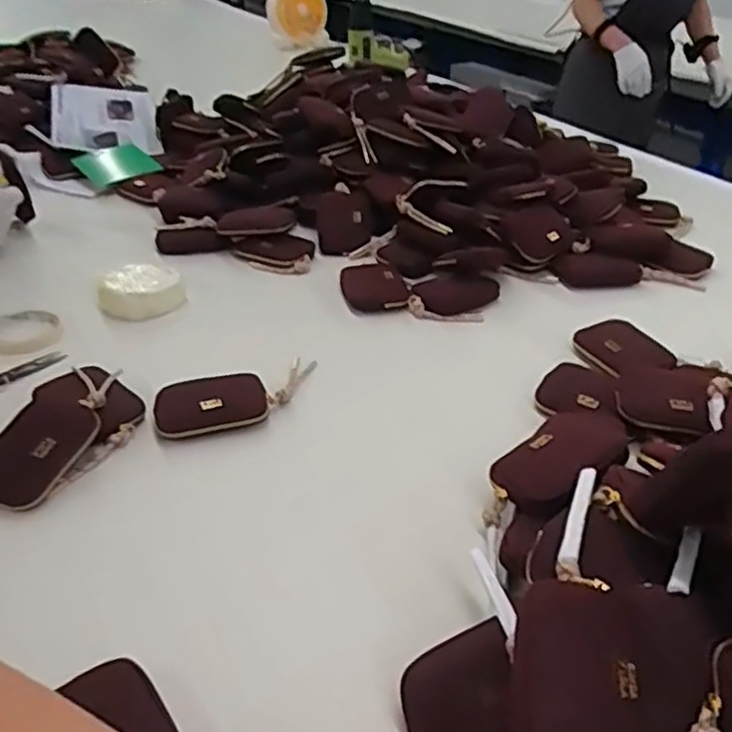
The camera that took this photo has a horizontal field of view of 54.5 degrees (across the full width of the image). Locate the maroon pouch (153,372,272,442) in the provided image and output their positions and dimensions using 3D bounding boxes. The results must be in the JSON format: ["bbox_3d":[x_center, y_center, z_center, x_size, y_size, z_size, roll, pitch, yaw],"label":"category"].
[{"bbox_3d":[-0.164,0.040,0.760,0.118,0.028,0.079,-10,35,-16],"label":"maroon pouch"}]

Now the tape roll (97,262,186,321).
[{"bbox_3d":[-0.303,-0.095,0.956,0.091,0.051,0.094,0,34,0],"label":"tape roll"}]

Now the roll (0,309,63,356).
[{"bbox_3d":[-0.437,-0.042,0.897,0.092,0.020,0.087,0,34,0],"label":"roll"}]

